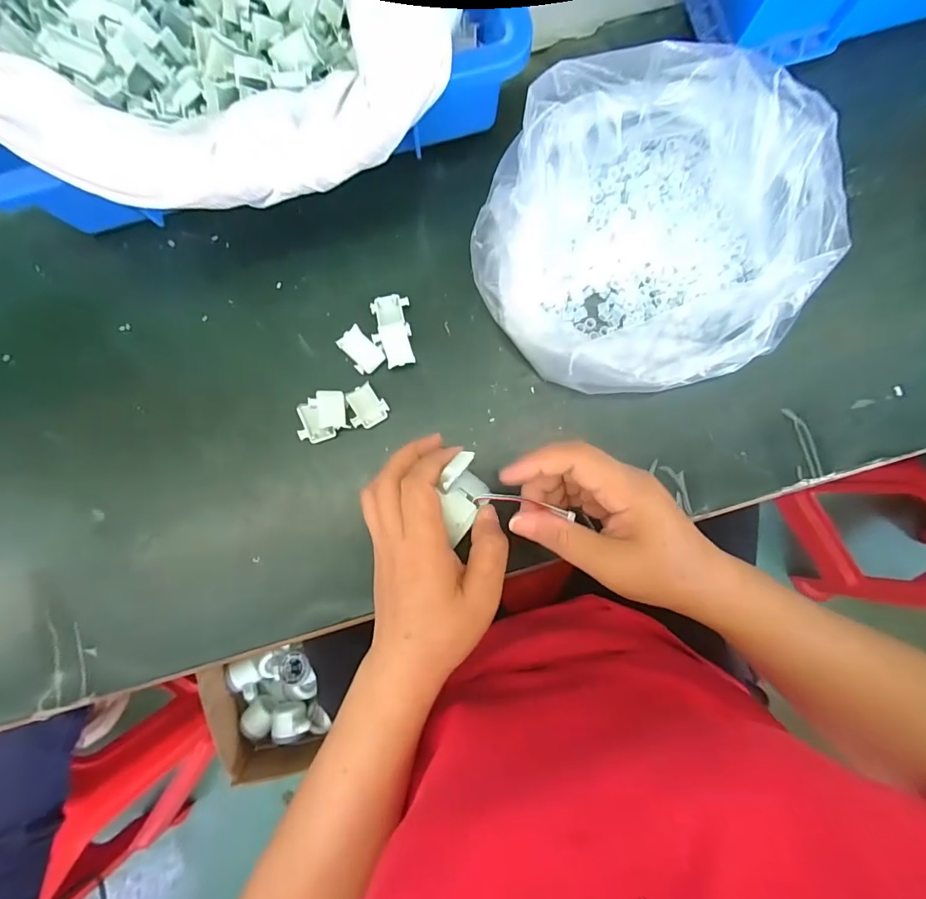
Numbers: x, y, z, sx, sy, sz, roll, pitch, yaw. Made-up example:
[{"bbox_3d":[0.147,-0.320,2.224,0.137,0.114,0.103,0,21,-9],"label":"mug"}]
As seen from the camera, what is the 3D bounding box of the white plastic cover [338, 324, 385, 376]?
[{"bbox_3d":[-0.077,-0.076,0.356,0.024,0.011,0.033,-43,88,-3],"label":"white plastic cover"}]

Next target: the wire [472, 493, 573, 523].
[{"bbox_3d":[0.037,0.036,0.289,0.064,0.005,0.011,10,86,24],"label":"wire"}]

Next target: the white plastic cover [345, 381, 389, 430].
[{"bbox_3d":[-0.074,-0.033,0.354,0.029,0.008,0.032,-30,87,-2],"label":"white plastic cover"}]

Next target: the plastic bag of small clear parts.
[{"bbox_3d":[0.133,-0.143,0.319,0.230,0.105,0.186,-14,86,-1],"label":"plastic bag of small clear parts"}]

